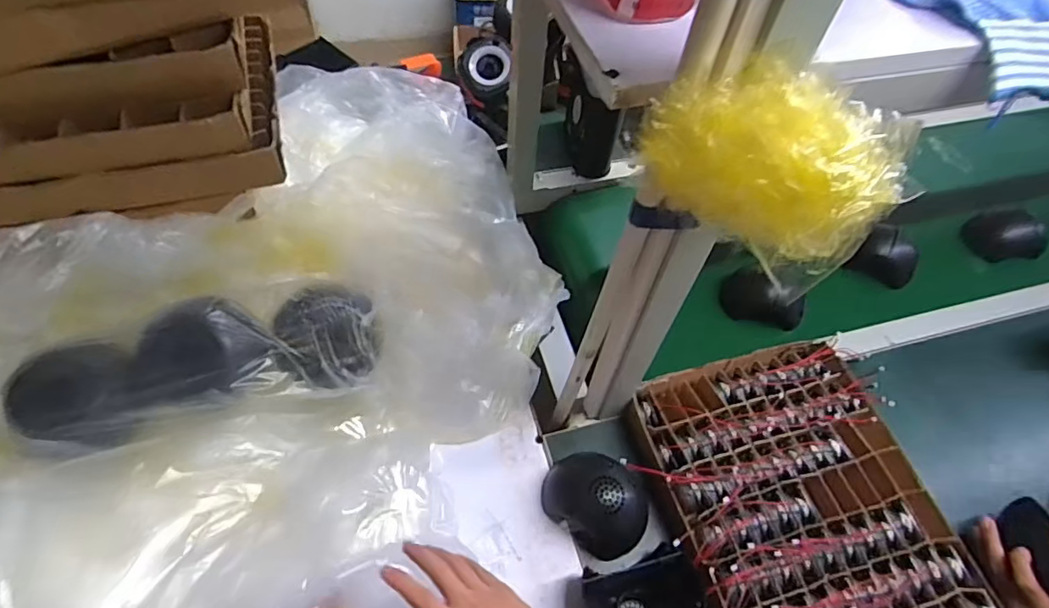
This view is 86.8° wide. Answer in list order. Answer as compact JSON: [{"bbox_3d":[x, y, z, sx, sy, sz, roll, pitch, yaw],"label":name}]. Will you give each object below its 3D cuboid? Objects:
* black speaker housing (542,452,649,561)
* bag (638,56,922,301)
[{"bbox_3d":[0.089,0.235,0.669,0.131,0.060,0.099,34,62,18],"label":"black speaker housing"},{"bbox_3d":[0.140,-0.084,0.323,0.070,0.089,0.139,-38,67,-23],"label":"bag"}]

